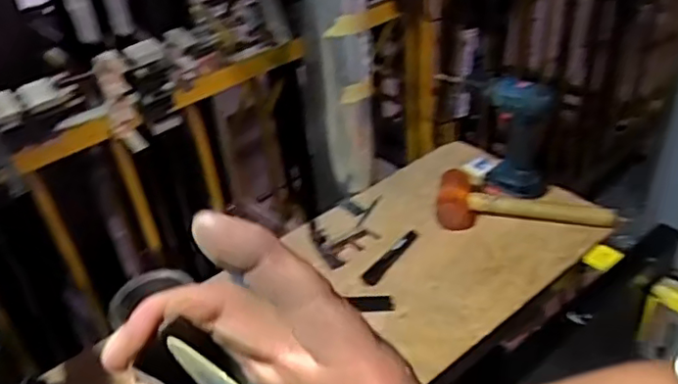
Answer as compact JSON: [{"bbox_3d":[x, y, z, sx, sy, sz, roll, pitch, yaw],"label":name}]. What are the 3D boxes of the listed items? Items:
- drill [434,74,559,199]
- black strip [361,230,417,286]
[{"bbox_3d":[0.273,-0.109,1.039,0.075,0.205,0.203,-27,41,-28],"label":"drill"},{"bbox_3d":[0.083,0.100,0.960,0.027,0.014,0.139,21,43,32],"label":"black strip"}]

